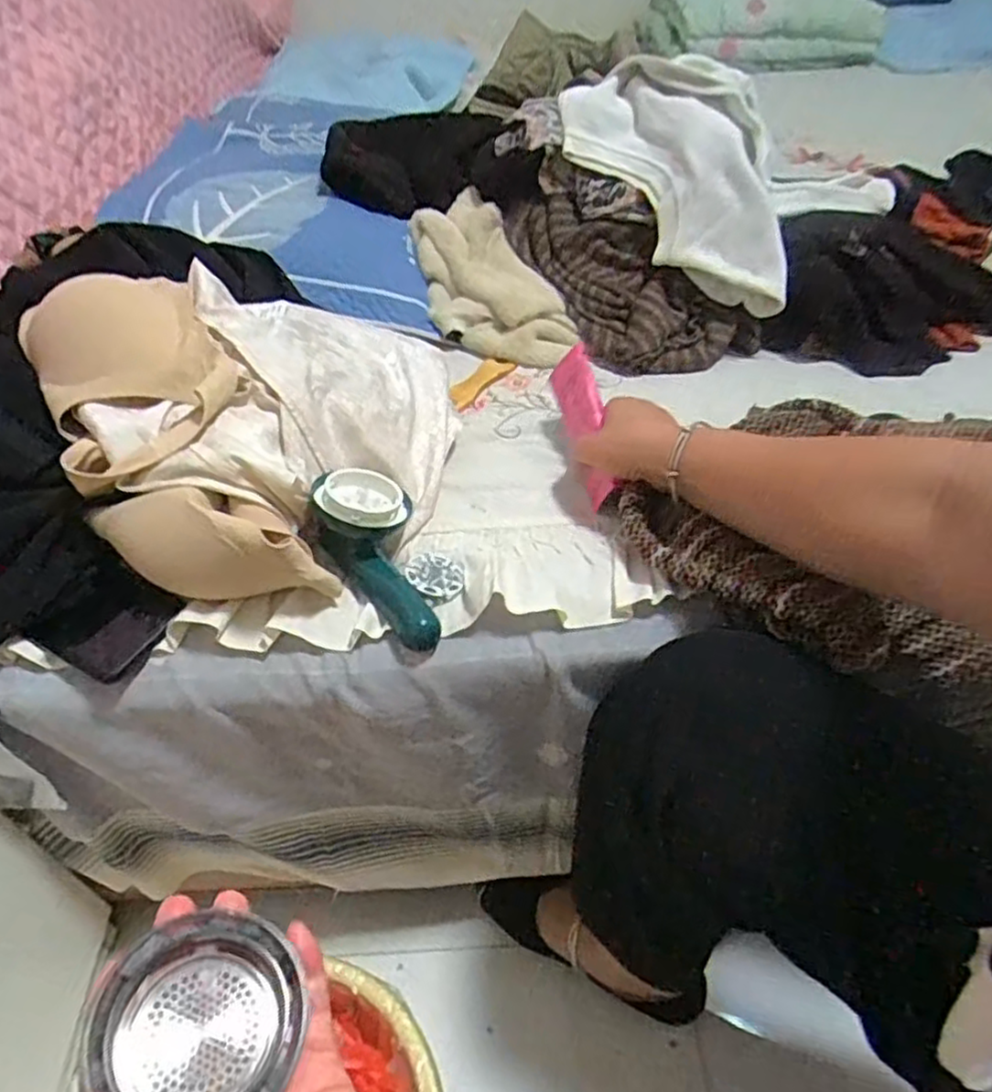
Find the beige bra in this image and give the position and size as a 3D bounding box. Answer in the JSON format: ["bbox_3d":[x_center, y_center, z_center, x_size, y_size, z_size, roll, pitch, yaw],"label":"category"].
[{"bbox_3d":[-0.250,-0.093,0.538,0.136,0.073,0.352,-24,63,-20],"label":"beige bra"}]

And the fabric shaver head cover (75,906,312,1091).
[{"bbox_3d":[-0.109,0.177,0.270,0.072,0.022,0.070,24,45,-1],"label":"fabric shaver head cover"}]

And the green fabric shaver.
[{"bbox_3d":[-0.080,0.007,0.522,0.072,0.055,0.151,-23,68,-19],"label":"green fabric shaver"}]

